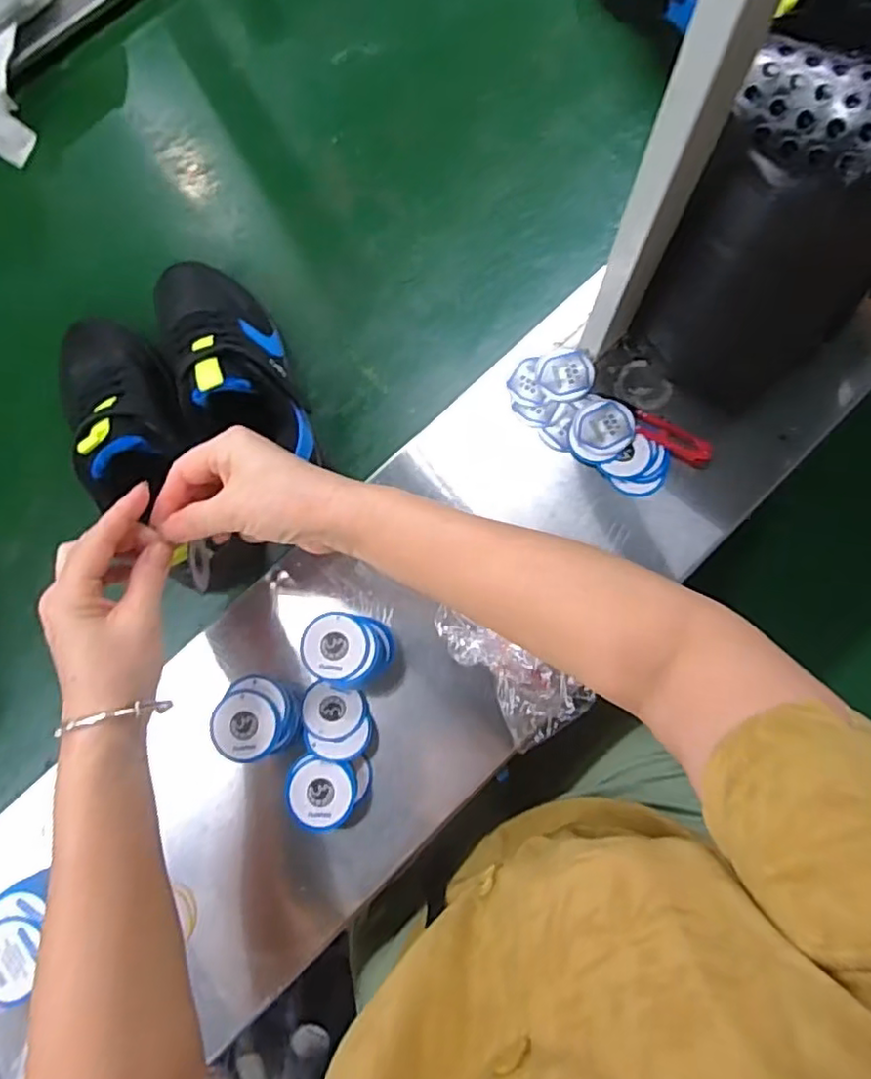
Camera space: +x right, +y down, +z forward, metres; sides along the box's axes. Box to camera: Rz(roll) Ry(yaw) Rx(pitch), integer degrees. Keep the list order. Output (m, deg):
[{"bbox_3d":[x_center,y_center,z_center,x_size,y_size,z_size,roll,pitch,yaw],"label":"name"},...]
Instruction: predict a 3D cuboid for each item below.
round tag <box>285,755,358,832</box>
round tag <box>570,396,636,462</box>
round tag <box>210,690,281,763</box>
[{"bbox_3d":[-0.083,0.183,0.456,0.049,0.009,0.048,2,79,1],"label":"round tag"},{"bbox_3d":[0.139,-0.093,0.526,0.050,0.007,0.055,0,79,1],"label":"round tag"},{"bbox_3d":[-0.134,0.131,0.445,0.046,0.006,0.048,0,78,2],"label":"round tag"}]

